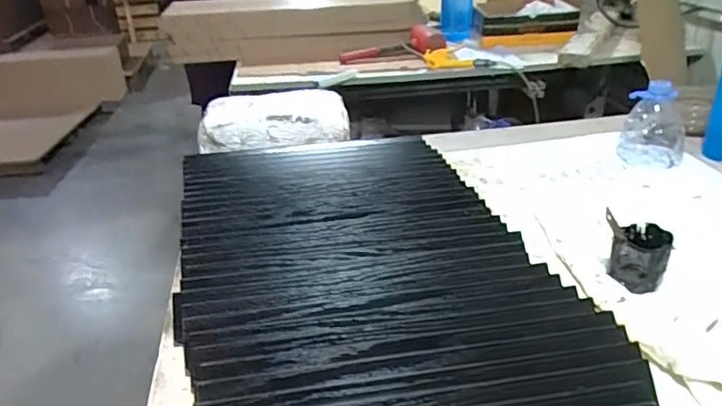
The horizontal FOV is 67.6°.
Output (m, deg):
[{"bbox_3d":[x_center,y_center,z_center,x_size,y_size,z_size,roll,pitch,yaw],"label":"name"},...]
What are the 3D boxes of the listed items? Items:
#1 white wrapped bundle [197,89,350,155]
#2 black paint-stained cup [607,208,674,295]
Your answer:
[{"bbox_3d":[-0.151,-0.142,0.928,0.250,0.065,0.126,-5,31,-5],"label":"white wrapped bundle"},{"bbox_3d":[0.312,0.061,0.617,0.069,0.073,0.058,15,35,27],"label":"black paint-stained cup"}]

